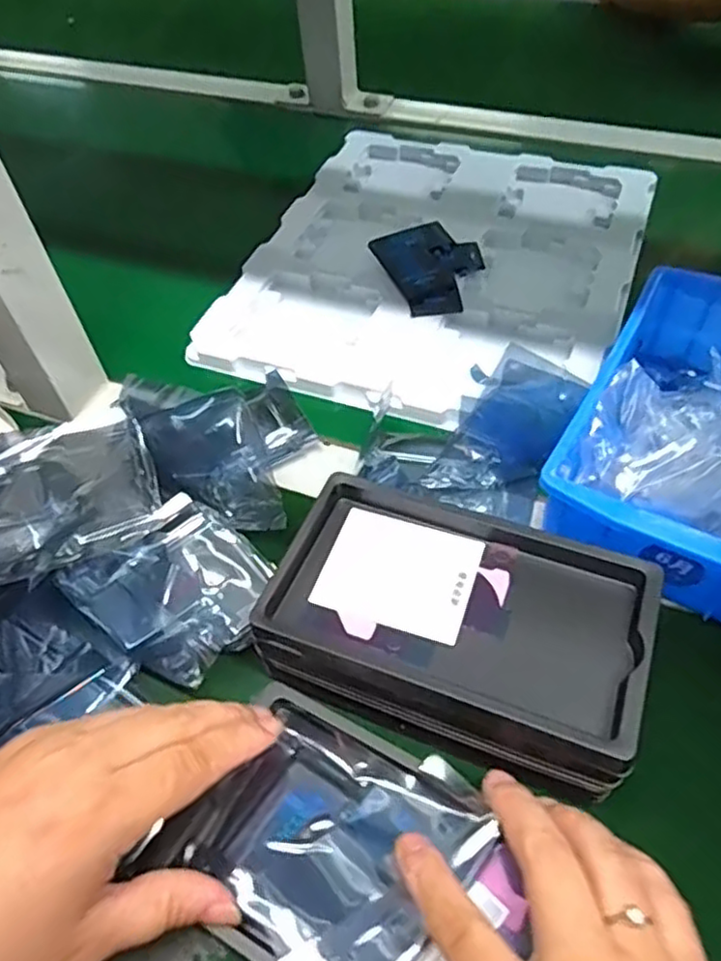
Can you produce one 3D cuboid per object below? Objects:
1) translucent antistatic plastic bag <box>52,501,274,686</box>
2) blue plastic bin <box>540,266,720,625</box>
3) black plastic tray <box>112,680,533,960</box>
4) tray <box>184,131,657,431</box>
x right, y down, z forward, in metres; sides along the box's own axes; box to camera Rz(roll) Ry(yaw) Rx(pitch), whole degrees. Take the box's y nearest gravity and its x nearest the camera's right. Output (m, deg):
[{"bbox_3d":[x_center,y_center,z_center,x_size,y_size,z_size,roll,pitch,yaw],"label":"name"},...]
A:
[{"bbox_3d":[-0.096,0.053,0.357,0.082,0.022,0.081,31,62,24],"label":"translucent antistatic plastic bag"},{"bbox_3d":[0.193,-0.025,0.373,0.136,0.063,0.204,22,58,19],"label":"blue plastic bin"},{"bbox_3d":[-0.003,0.146,0.266,0.136,0.015,0.091,22,57,19],"label":"black plastic tray"},{"bbox_3d":[0.062,-0.173,0.521,0.269,0.017,0.318,17,55,15],"label":"tray"}]

